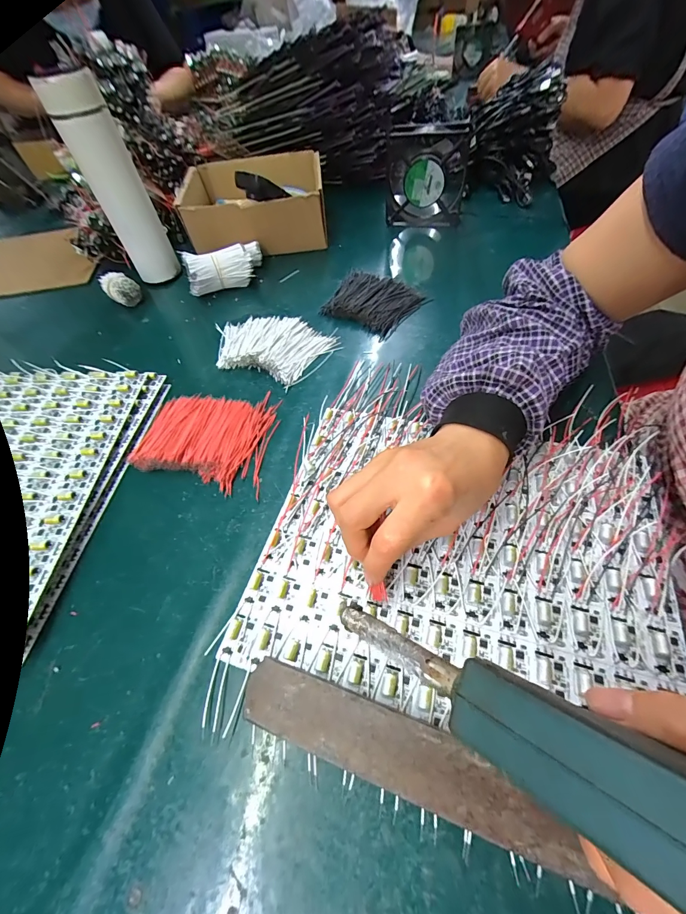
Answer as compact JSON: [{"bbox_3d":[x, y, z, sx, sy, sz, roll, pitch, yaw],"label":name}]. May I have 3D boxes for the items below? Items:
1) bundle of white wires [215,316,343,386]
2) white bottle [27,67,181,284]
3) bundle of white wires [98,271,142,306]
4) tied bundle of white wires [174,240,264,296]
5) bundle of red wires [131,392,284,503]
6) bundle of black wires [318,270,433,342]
[{"bbox_3d":[-0.095,-0.142,0.432,0.156,0.017,0.097,21,59,20],"label":"bundle of white wires"},{"bbox_3d":[-0.316,-0.376,0.493,0.070,0.229,0.064,-28,56,-14],"label":"white bottle"},{"bbox_3d":[-0.331,-0.251,0.519,0.042,0.037,0.059,-35,58,-19],"label":"bundle of white wires"},{"bbox_3d":[-0.176,-0.286,0.521,0.113,0.053,0.078,-15,54,-5],"label":"tied bundle of white wires"},{"bbox_3d":[-0.142,-0.021,0.354,0.137,0.014,0.114,3,54,8],"label":"bundle of red wires"},{"bbox_3d":[0.037,-0.210,0.463,0.118,0.018,0.095,34,64,26],"label":"bundle of black wires"}]

